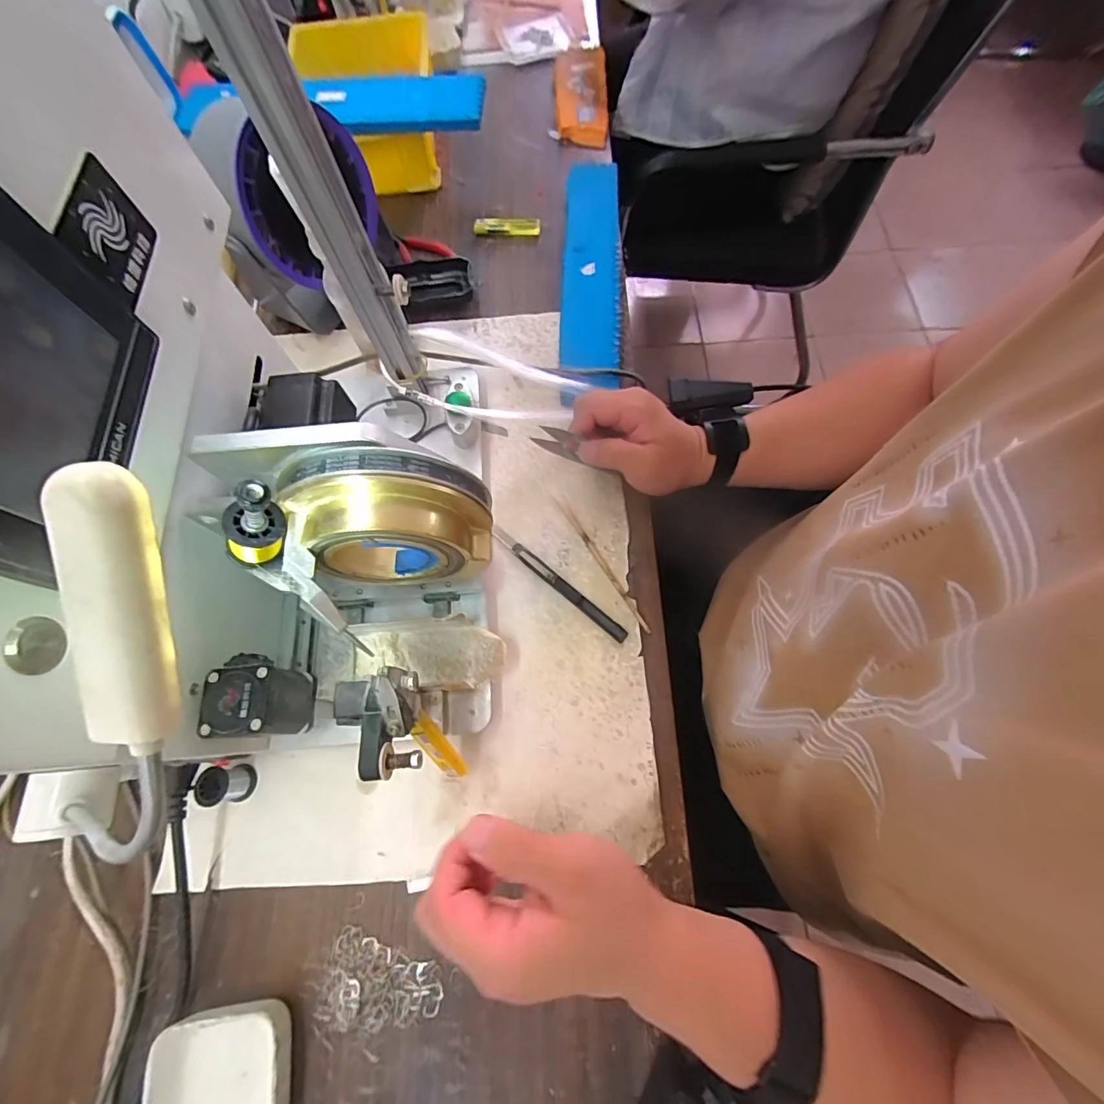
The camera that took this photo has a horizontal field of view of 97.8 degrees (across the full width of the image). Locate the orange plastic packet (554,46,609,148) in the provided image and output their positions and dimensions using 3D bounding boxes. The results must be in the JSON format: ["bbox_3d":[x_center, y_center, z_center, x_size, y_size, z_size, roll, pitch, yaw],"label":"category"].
[{"bbox_3d":[0.039,-0.613,0.646,0.068,0.023,0.176,-2,70,2],"label":"orange plastic packet"}]

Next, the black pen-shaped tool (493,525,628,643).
[{"bbox_3d":[0.003,0.026,0.428,0.151,0.004,0.013,39,76,13],"label":"black pen-shaped tool"}]

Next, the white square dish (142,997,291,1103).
[{"bbox_3d":[-0.208,0.341,0.307,0.082,0.033,0.085,-3,71,0],"label":"white square dish"}]

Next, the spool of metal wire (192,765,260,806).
[{"bbox_3d":[-0.247,0.177,0.367,0.023,0.035,0.027,3,71,2],"label":"spool of metal wire"}]

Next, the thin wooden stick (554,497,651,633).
[{"bbox_3d":[0.044,0.008,0.435,0.007,0.006,0.149,-30,73,-9],"label":"thin wooden stick"}]

